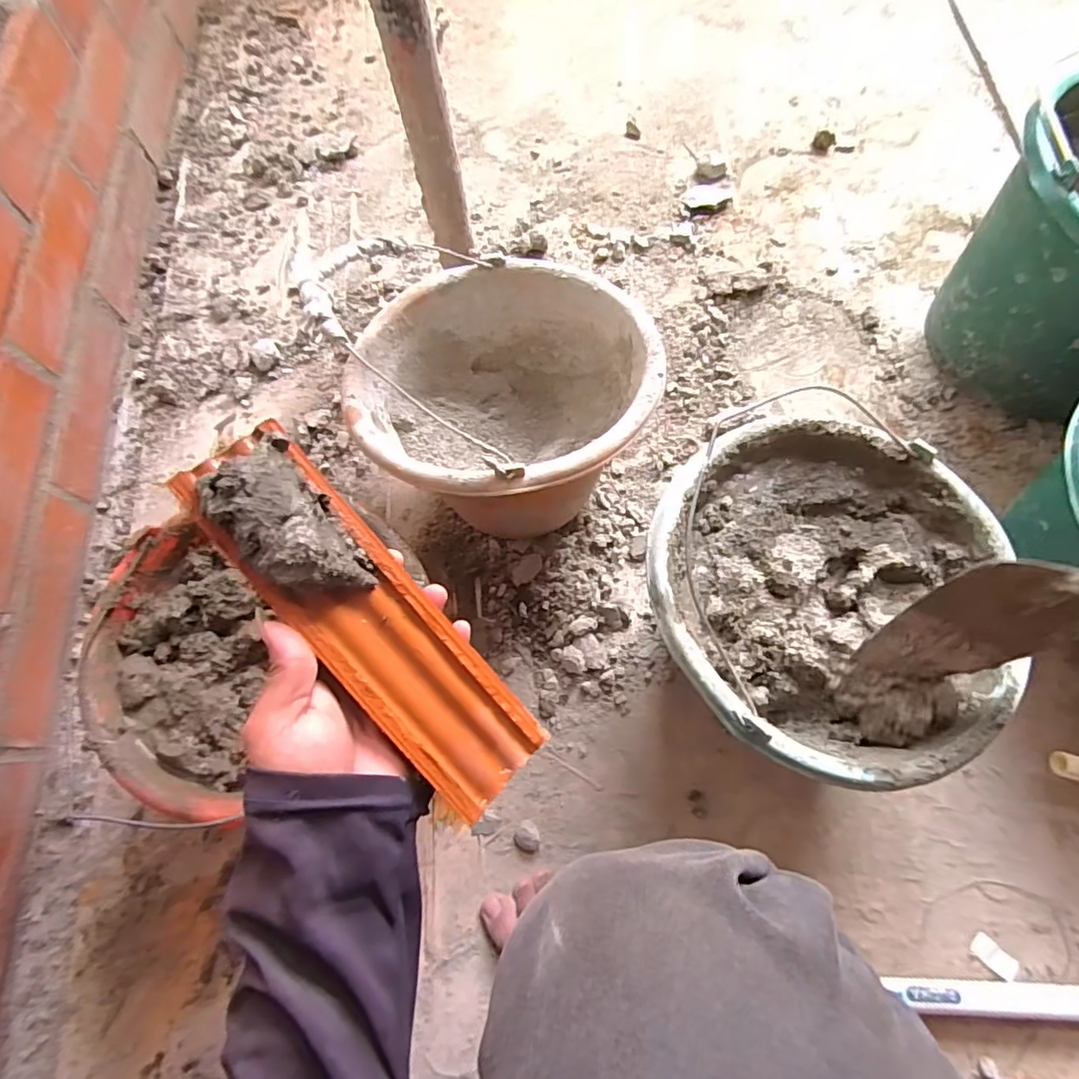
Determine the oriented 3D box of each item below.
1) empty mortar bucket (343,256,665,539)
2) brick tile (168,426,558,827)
[{"bbox_3d":[-0.030,-0.114,0.541,0.241,0.205,0.229,0,71,0],"label":"empty mortar bucket"},{"bbox_3d":[-0.090,0.044,0.304,0.061,0.011,0.229,-42,94,-25],"label":"brick tile"}]

